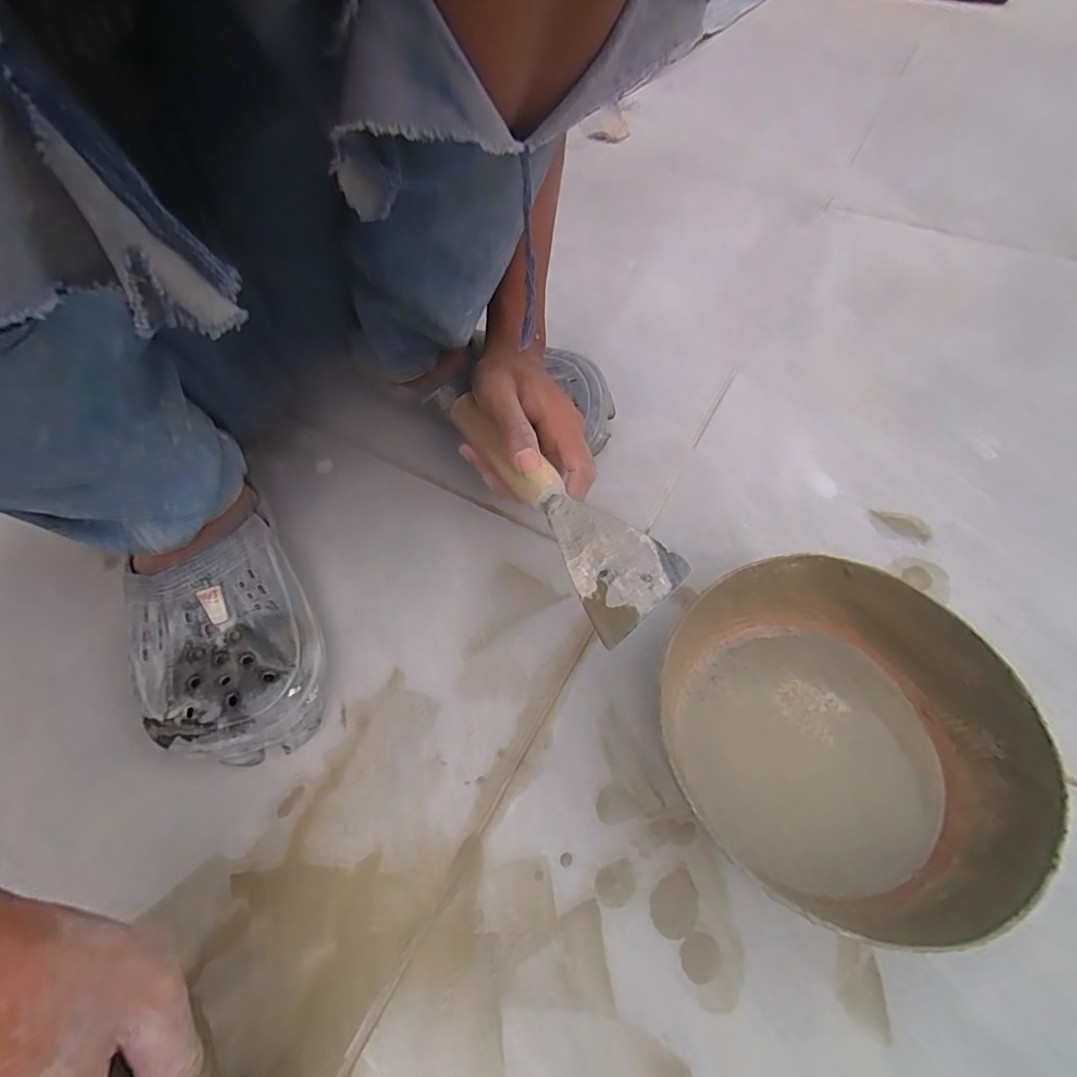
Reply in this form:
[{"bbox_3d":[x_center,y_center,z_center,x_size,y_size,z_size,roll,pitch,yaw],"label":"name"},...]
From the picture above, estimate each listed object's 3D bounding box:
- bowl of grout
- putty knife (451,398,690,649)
[{"bbox_3d":[0.165,0.110,0.303,0.180,0.070,0.192,-20,60,-10],"label":"bowl of grout"},{"bbox_3d":[0.008,-0.038,0.349,0.063,0.023,0.219,-43,63,18],"label":"putty knife"}]

